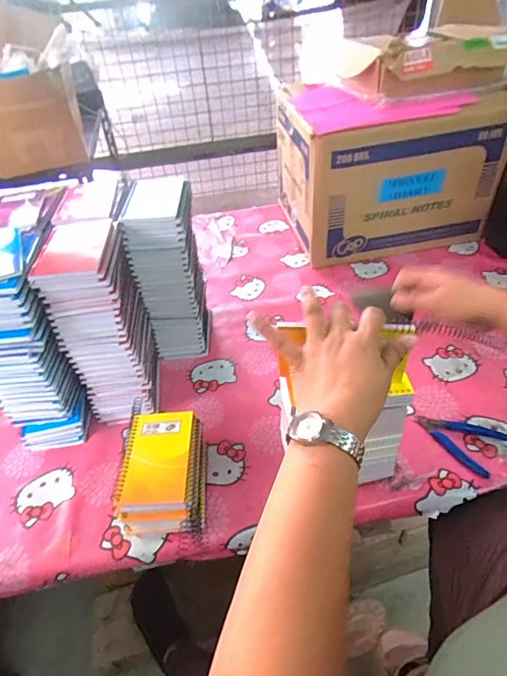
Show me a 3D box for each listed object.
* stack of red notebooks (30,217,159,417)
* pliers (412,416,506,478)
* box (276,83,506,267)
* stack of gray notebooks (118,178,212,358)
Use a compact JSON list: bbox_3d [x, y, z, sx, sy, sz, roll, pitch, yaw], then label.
[{"bbox_3d":[-0.221,-0.016,0.648,0.097,0.259,0.136,-9,43,-3],"label":"stack of red notebooks"},{"bbox_3d":[0.299,0.140,0.633,0.117,0.006,0.086,31,54,33],"label":"pliers"},{"bbox_3d":[0.298,-0.393,0.993,0.419,0.320,0.269,-10,43,-5],"label":"box"},{"bbox_3d":[-0.138,-0.105,0.738,0.096,0.293,0.111,-6,43,0],"label":"stack of gray notebooks"}]

